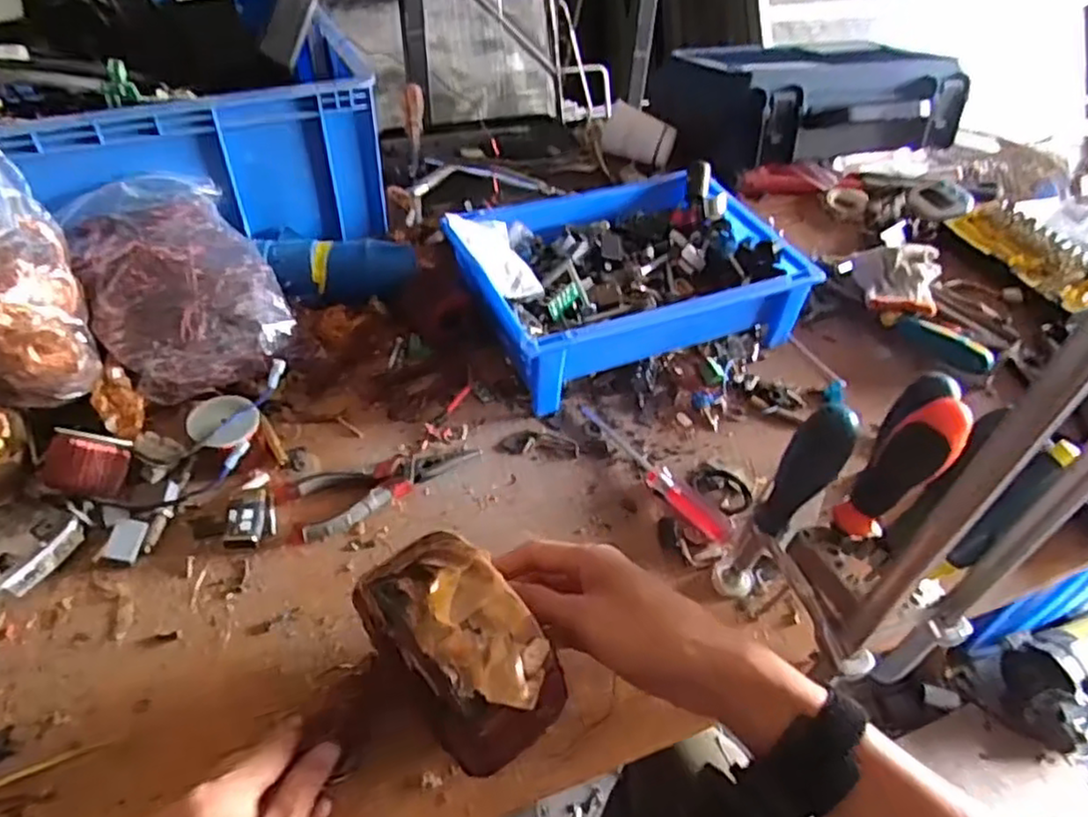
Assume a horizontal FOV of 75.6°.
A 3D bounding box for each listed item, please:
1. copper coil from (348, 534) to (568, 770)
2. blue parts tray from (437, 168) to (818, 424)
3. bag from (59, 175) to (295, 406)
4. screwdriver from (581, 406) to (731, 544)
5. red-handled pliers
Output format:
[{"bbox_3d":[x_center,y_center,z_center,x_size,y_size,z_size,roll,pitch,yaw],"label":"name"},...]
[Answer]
[{"bbox_3d":[-0.046,0.124,0.379,0.064,0.078,0.114,-32,55,-31],"label":"copper coil"},{"bbox_3d":[0.075,-0.132,0.705,0.306,0.092,0.227,-16,48,-19],"label":"blue parts tray"},{"bbox_3d":[-0.313,-0.099,0.613,0.145,0.126,0.164,-26,52,-27],"label":"bag"},{"bbox_3d":[0.089,0.049,0.585,0.019,0.019,0.173,-26,52,-27],"label":"screwdriver"},{"bbox_3d":[-0.127,0.063,0.555,0.158,0.014,0.056,-12,47,-16],"label":"red-handled pliers"}]

